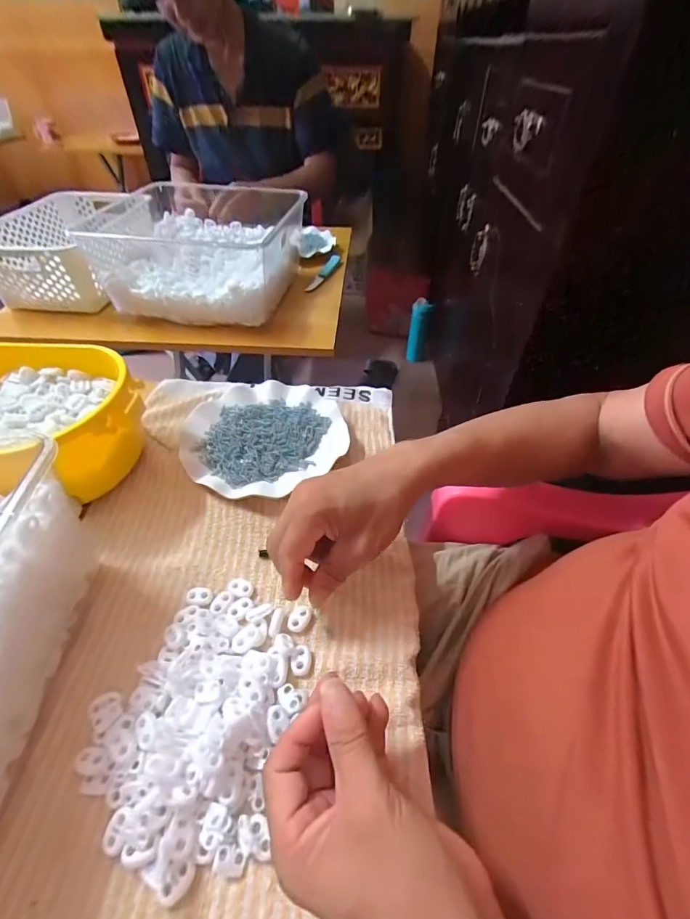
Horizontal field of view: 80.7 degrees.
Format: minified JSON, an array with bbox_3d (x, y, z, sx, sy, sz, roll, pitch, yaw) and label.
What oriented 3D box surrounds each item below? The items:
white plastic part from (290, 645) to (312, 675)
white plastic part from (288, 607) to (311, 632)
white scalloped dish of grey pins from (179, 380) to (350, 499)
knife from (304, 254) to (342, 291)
[{"bbox_3d":[-0.033,0.153,0.310,0.015,0.006,0.022,2,46,1],"label":"white plastic part"},{"bbox_3d":[-0.037,0.131,0.333,0.016,0.004,0.021,20,49,18],"label":"white plastic part"},{"bbox_3d":[-0.091,-0.030,0.466,0.181,0.019,0.169,0,46,0],"label":"white scalloped dish of grey pins"},{"bbox_3d":[-0.040,-0.381,0.826,0.023,0.008,0.187,12,47,11],"label":"knife"}]

